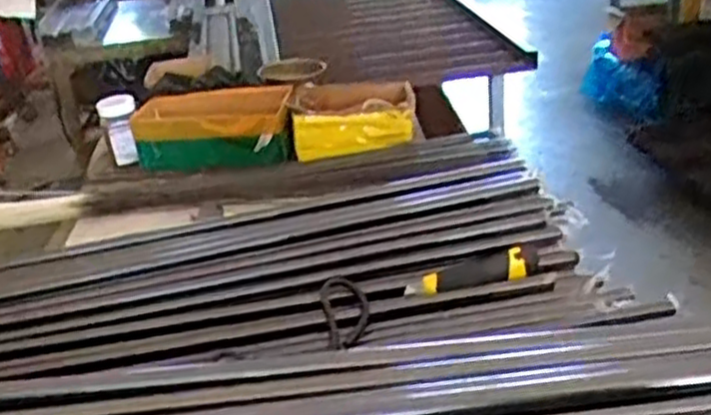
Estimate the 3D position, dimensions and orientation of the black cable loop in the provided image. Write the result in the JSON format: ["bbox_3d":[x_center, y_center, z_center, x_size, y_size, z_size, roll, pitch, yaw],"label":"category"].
[{"bbox_3d":[-0.011,0.115,0.850,0.051,0.012,0.108,-7,38,-3],"label":"black cable loop"}]

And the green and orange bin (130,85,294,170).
[{"bbox_3d":[-0.247,-0.135,1.321,0.276,0.104,0.094,-5,26,2],"label":"green and orange bin"}]

